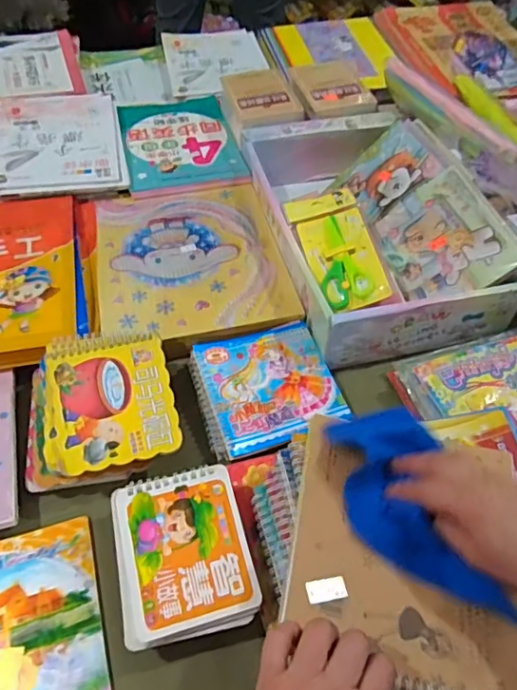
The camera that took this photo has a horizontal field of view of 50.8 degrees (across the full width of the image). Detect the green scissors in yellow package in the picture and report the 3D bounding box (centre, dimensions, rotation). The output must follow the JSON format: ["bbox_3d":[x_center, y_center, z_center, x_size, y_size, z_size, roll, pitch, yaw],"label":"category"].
[{"bbox_3d":[0.098,-0.125,0.681,0.083,0.013,0.177,-17,62,3],"label":"green scissors in yellow package"}]

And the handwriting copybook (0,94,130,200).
[{"bbox_3d":[-0.317,-0.321,0.844,0.201,0.009,0.256,-10,53,-10],"label":"handwriting copybook"}]

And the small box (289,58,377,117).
[{"bbox_3d":[0.118,-0.437,0.913,0.120,0.019,0.150,-7,52,-8],"label":"small box"}]

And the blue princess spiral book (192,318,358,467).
[{"bbox_3d":[0.008,0.046,0.622,0.153,0.024,0.138,-14,54,-13],"label":"blue princess spiral book"}]

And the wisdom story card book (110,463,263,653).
[{"bbox_3d":[-0.067,0.179,0.476,0.113,0.016,0.134,-11,53,-11],"label":"wisdom story card book"}]

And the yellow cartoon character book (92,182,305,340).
[{"bbox_3d":[-0.092,-0.122,0.729,0.236,0.013,0.271,-11,53,-11],"label":"yellow cartoon character book"}]

